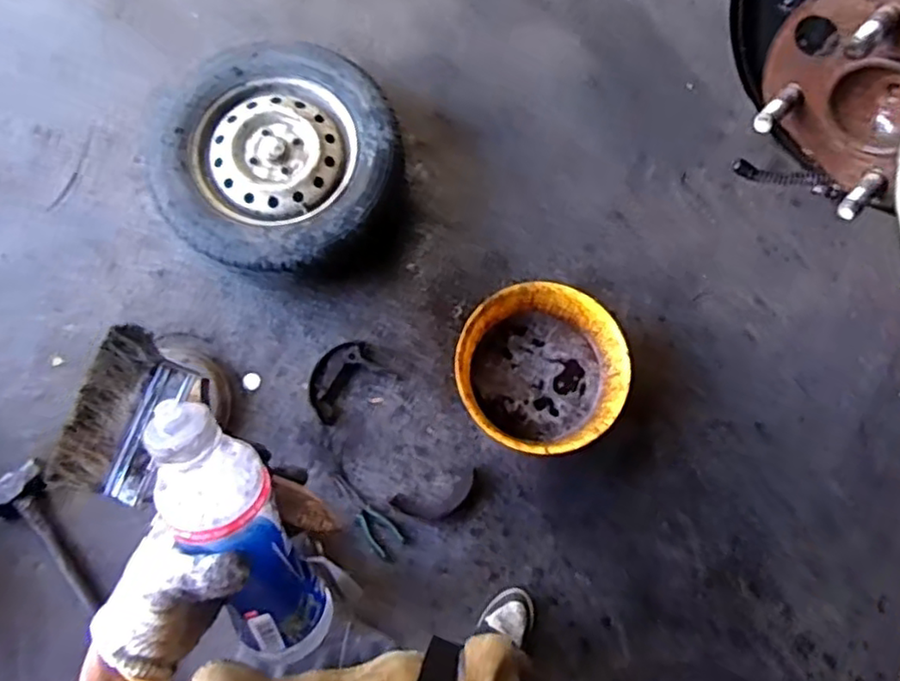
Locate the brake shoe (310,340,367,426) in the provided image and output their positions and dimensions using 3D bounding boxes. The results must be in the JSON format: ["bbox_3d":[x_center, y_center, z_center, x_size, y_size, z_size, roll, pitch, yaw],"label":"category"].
[{"bbox_3d":[-0.259,0.082,1.495,0.080,0.041,0.193,21,76,4],"label":"brake shoe"}]

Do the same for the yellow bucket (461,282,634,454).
[{"bbox_3d":[0.195,0.061,1.457,0.350,0.113,0.362,1,76,-2],"label":"yellow bucket"}]

